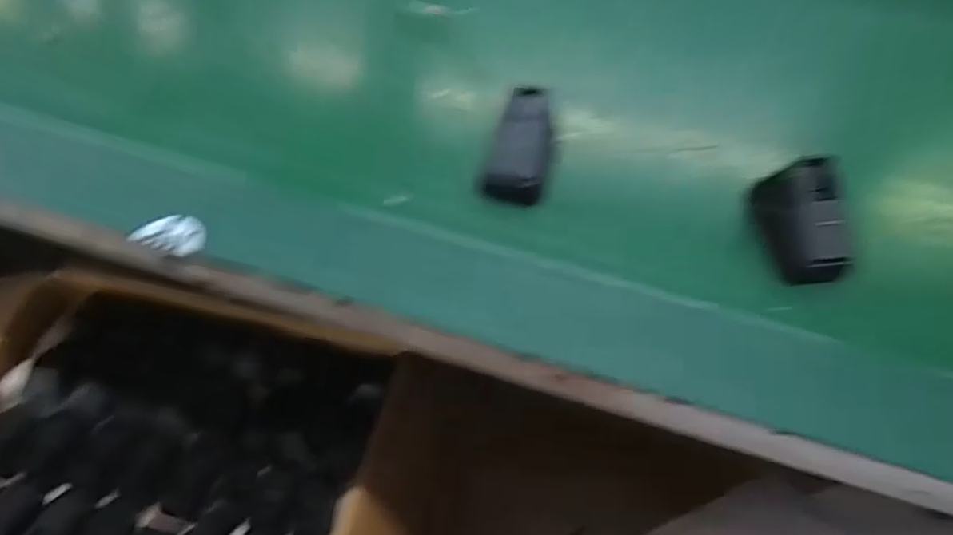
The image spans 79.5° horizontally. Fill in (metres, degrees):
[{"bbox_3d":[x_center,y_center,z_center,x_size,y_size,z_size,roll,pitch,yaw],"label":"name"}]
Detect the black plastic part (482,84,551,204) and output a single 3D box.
[{"bbox_3d":[0.028,-0.076,0.357,0.035,0.015,0.070,11,90,6],"label":"black plastic part"}]

